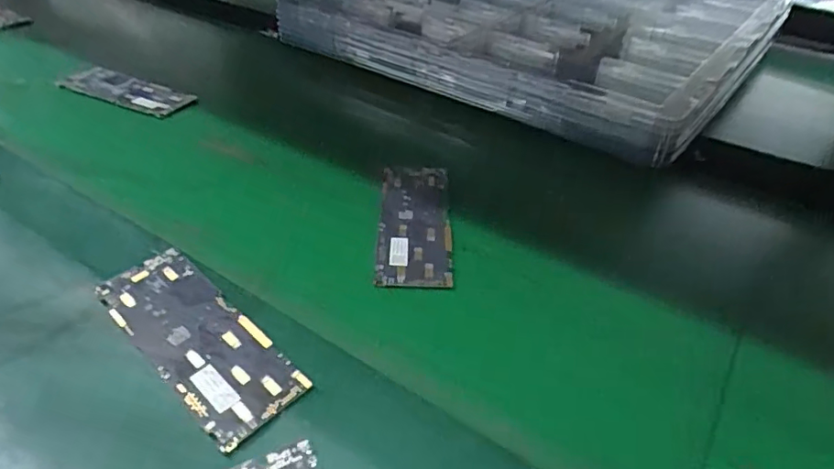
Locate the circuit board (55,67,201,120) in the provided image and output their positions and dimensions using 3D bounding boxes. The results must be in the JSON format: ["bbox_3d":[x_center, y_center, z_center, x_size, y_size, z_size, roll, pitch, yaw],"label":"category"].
[{"bbox_3d":[-0.252,-0.125,0.488,0.107,0.008,0.041,19,54,11],"label":"circuit board"}]

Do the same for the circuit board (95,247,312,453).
[{"bbox_3d":[-0.105,0.047,0.264,0.123,0.005,0.044,31,48,33],"label":"circuit board"}]

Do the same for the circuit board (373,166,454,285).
[{"bbox_3d":[-0.002,-0.010,0.360,0.044,0.007,0.129,0,39,0],"label":"circuit board"}]

